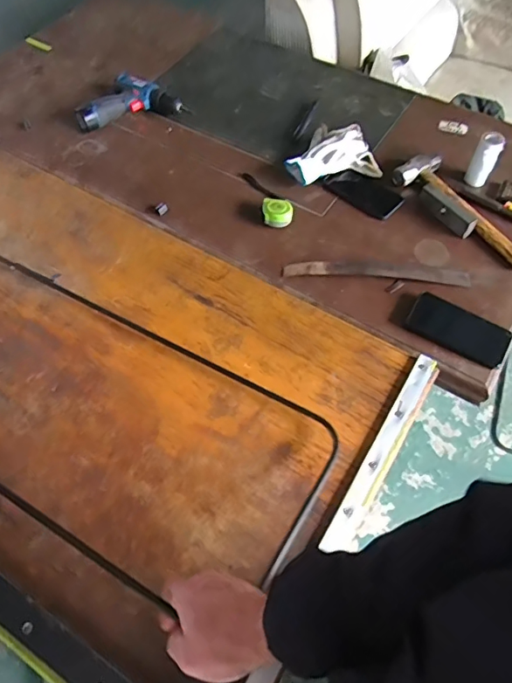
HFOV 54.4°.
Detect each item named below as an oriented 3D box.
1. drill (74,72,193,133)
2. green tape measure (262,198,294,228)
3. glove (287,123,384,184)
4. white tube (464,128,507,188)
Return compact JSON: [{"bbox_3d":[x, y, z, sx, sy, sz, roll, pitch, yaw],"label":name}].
[{"bbox_3d":[-0.285,-0.542,1.125,0.237,0.056,0.128,-14,60,-9],"label":"drill"},{"bbox_3d":[0.042,-0.247,0.955,0.058,0.040,0.055,0,59,0],"label":"green tape measure"},{"bbox_3d":[0.150,-0.392,1.037,0.185,0.044,0.148,-8,59,-5],"label":"glove"},{"bbox_3d":[0.450,-0.355,0.987,0.045,0.114,0.053,22,61,12],"label":"white tube"}]

